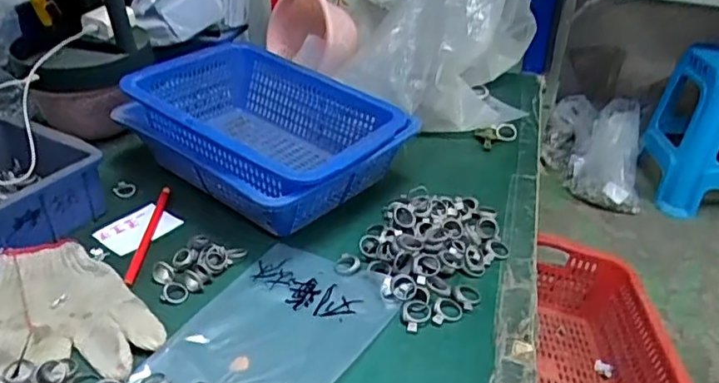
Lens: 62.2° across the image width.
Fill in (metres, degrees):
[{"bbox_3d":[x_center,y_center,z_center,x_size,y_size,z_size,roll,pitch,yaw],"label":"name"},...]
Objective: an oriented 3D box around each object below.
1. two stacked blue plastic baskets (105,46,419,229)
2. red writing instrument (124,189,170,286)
[{"bbox_3d":[-0.103,-0.073,0.674,0.287,0.105,0.196,22,38,29],"label":"two stacked blue plastic baskets"},{"bbox_3d":[-0.216,0.044,0.609,0.012,0.012,0.148,-1,33,-3],"label":"red writing instrument"}]

